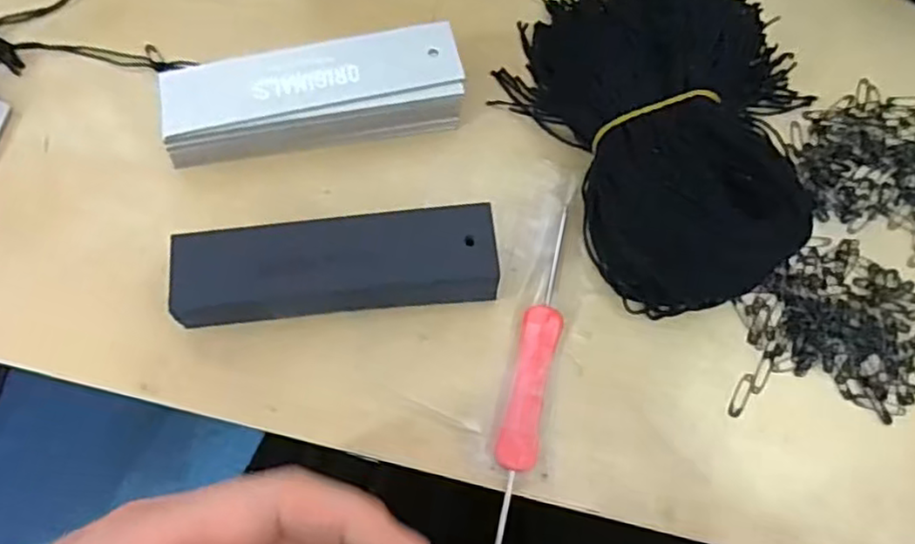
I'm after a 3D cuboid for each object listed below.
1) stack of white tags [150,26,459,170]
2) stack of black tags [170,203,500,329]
[{"bbox_3d":[-0.062,-0.079,0.300,0.125,0.019,0.041,-10,72,-4],"label":"stack of white tags"},{"bbox_3d":[-0.047,-0.002,0.276,0.126,0.022,0.036,-6,72,-3],"label":"stack of black tags"}]

